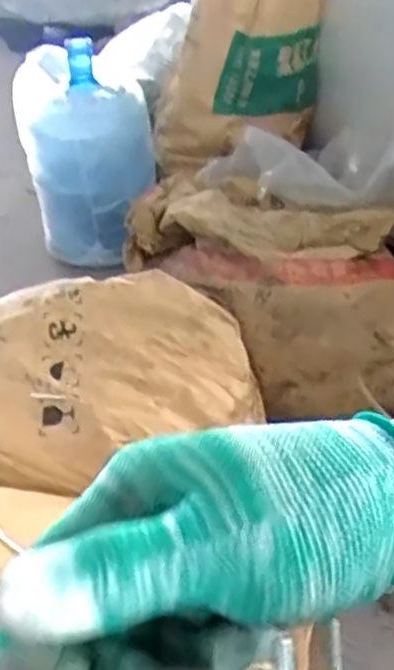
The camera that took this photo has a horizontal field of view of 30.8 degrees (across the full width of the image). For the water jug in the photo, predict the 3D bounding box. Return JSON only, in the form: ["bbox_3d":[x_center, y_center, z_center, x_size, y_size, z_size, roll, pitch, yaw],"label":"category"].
[{"bbox_3d":[-0.240,-0.396,1.616,0.287,0.425,0.265,-8,35,-7],"label":"water jug"}]

